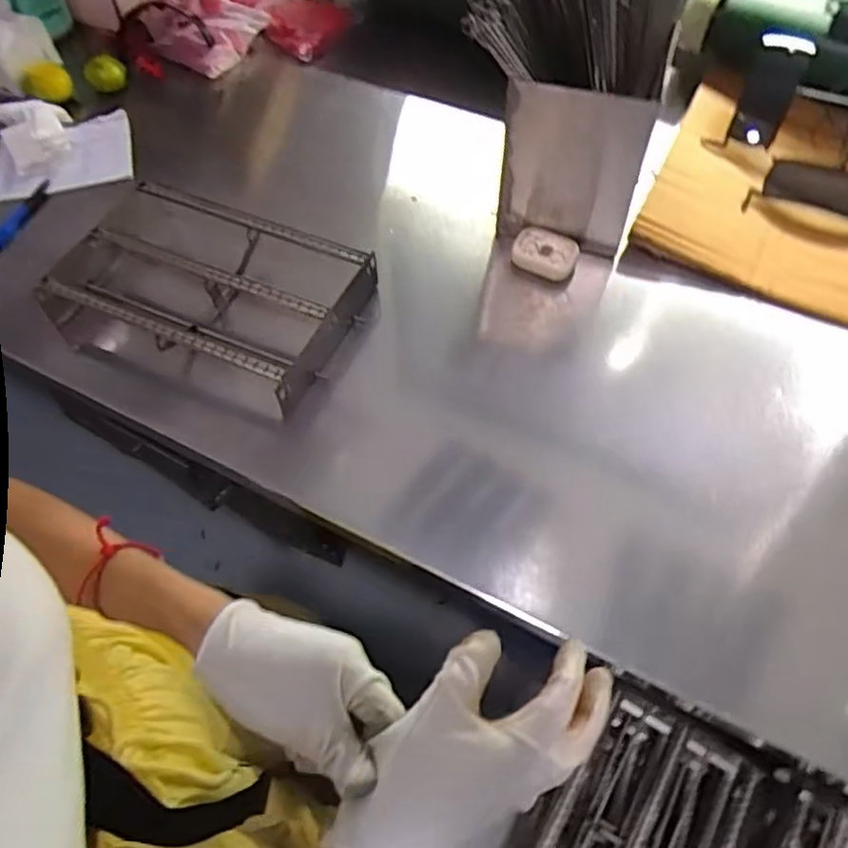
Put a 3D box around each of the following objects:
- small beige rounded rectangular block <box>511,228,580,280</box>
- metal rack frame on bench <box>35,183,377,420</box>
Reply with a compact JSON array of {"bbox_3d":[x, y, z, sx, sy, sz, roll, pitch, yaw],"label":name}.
[{"bbox_3d":[0.144,-0.202,0.809,0.075,0.028,0.049,14,61,9],"label":"small beige rounded rectangular block"},{"bbox_3d":[-0.261,-0.157,0.787,0.375,0.080,0.201,21,63,13],"label":"metal rack frame on bench"}]

